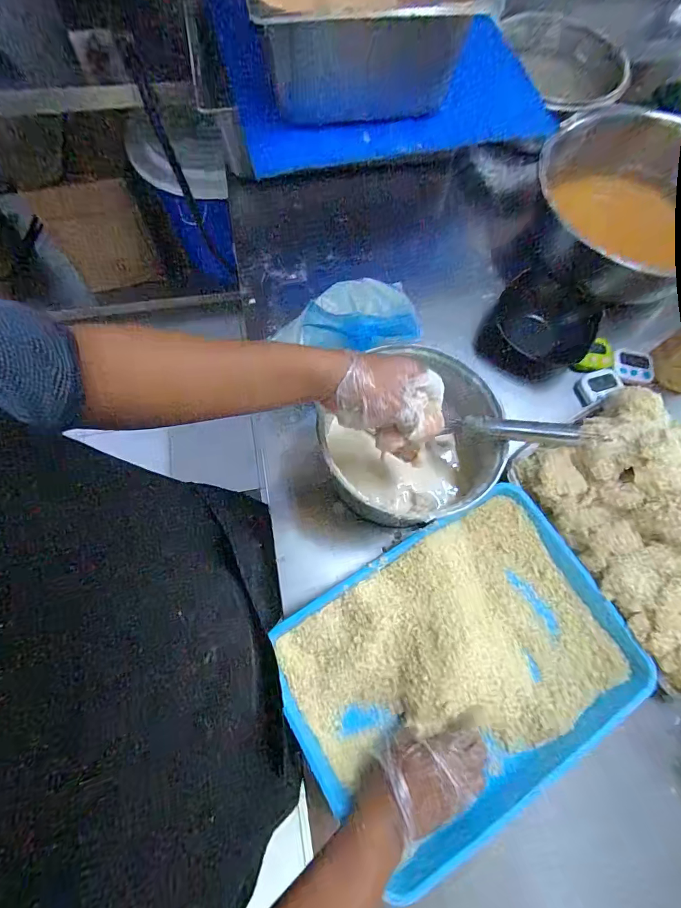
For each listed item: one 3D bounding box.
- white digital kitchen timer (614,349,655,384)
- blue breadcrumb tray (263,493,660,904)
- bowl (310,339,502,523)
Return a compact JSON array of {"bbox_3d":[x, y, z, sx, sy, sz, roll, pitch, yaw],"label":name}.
[{"bbox_3d":[0.495,-0.146,0.697,0.070,0.011,0.057,7,70,0],"label":"white digital kitchen timer"},{"bbox_3d":[0.146,0.254,0.510,0.406,0.051,0.298,-29,74,-12],"label":"blue breadcrumb tray"},{"bbox_3d":[0.097,-0.022,0.565,0.222,0.117,0.218,1,70,-2],"label":"bowl"}]

